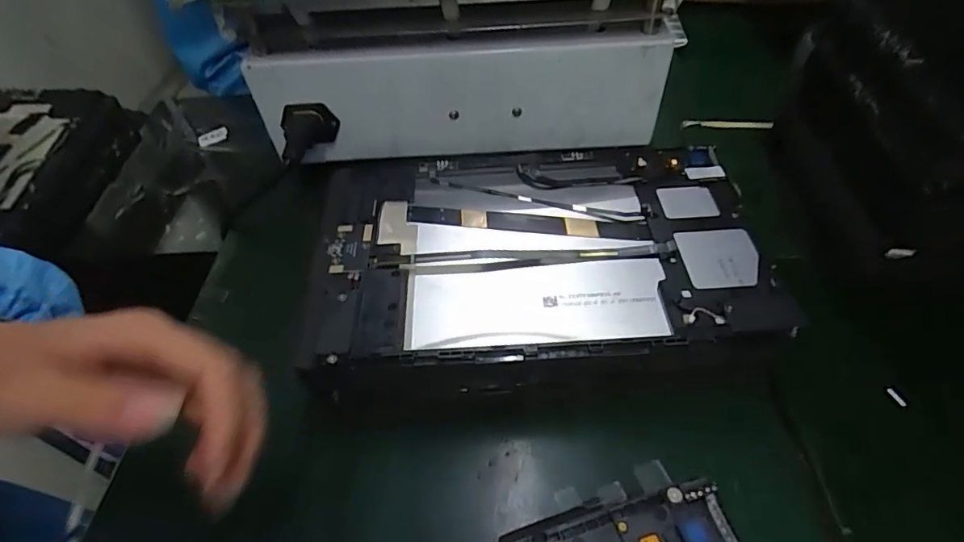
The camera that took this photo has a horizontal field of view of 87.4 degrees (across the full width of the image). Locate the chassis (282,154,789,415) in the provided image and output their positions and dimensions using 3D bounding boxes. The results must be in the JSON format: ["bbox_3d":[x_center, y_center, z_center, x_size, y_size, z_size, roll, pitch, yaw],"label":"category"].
[{"bbox_3d":[0.029,-0.013,0.289,0.239,0.027,0.167,-6,56,-1],"label":"chassis"}]

